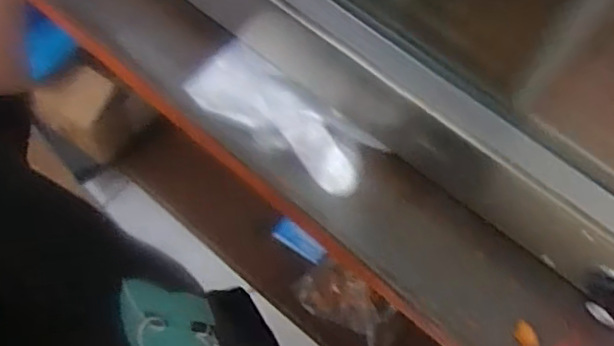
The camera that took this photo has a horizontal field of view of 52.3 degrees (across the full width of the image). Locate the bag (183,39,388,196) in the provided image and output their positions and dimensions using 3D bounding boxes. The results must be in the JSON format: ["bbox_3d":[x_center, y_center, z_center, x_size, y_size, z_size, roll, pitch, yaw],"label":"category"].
[{"bbox_3d":[-0.031,-0.060,0.678,0.219,0.028,0.080,39,72,12],"label":"bag"}]

